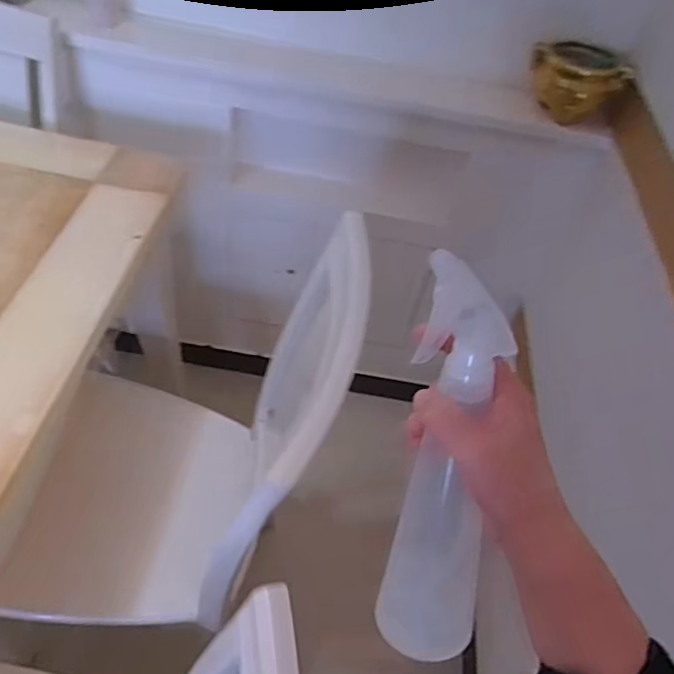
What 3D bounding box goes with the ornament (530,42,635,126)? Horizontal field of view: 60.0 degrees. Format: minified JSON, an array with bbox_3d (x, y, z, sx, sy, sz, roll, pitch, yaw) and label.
[{"bbox_3d":[0.470,-0.502,1.142,0.133,0.110,0.146,-9,52,-17],"label":"ornament"}]

